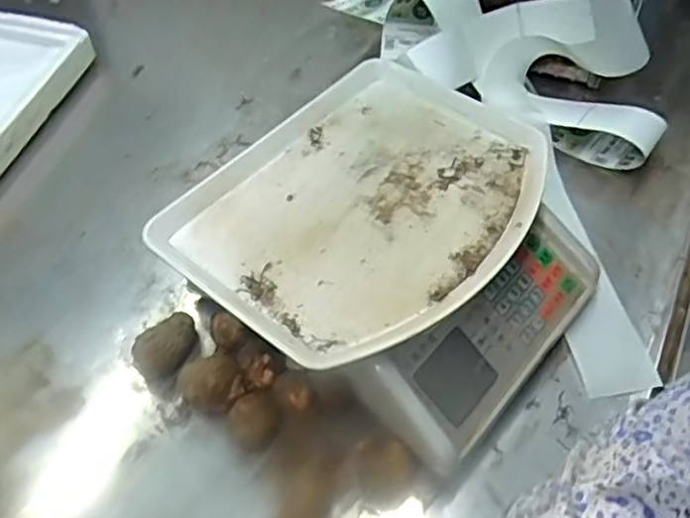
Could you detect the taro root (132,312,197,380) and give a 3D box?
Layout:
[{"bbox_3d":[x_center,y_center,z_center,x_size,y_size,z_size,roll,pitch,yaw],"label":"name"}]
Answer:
[{"bbox_3d":[-0.153,0.070,0.563,0.040,0.038,0.063,10,53,11],"label":"taro root"}]

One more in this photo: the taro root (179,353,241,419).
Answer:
[{"bbox_3d":[-0.107,0.106,0.529,0.045,0.044,0.048,-2,51,2],"label":"taro root"}]

